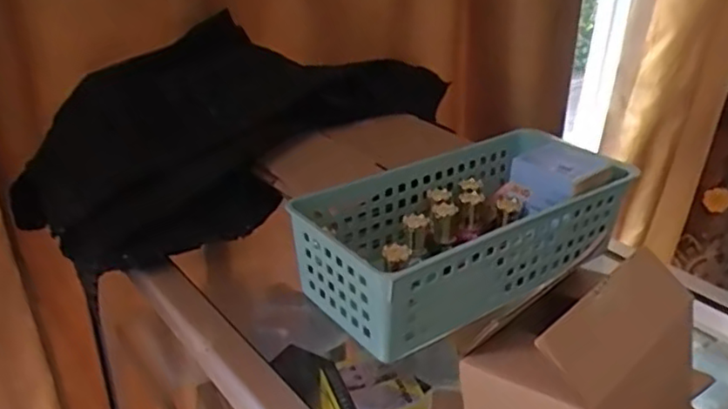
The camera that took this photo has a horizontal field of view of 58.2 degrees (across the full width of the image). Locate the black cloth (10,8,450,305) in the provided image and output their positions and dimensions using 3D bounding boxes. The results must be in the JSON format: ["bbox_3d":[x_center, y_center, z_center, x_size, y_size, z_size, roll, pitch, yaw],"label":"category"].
[{"bbox_3d":[-0.126,-0.096,0.743,0.486,0.181,0.288,-10,29,-21],"label":"black cloth"}]

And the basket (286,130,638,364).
[{"bbox_3d":[0.080,0.017,0.555,0.262,0.100,0.133,-17,32,-32],"label":"basket"}]

